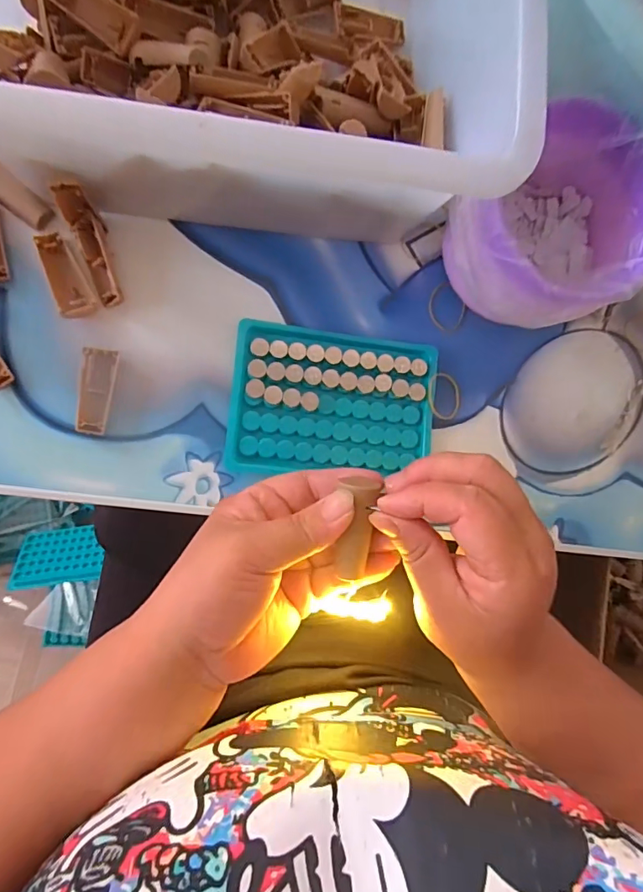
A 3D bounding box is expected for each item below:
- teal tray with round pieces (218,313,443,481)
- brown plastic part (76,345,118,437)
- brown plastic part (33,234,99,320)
[{"bbox_3d":[0.009,-0.027,0.309,0.130,0.008,0.092,6,87,-10],"label":"teal tray with round pieces"},{"bbox_3d":[-0.132,-0.032,0.286,0.019,0.009,0.050,5,88,-10],"label":"brown plastic part"},{"bbox_3d":[-0.151,-0.101,0.285,0.020,0.006,0.050,-20,92,-10],"label":"brown plastic part"}]

